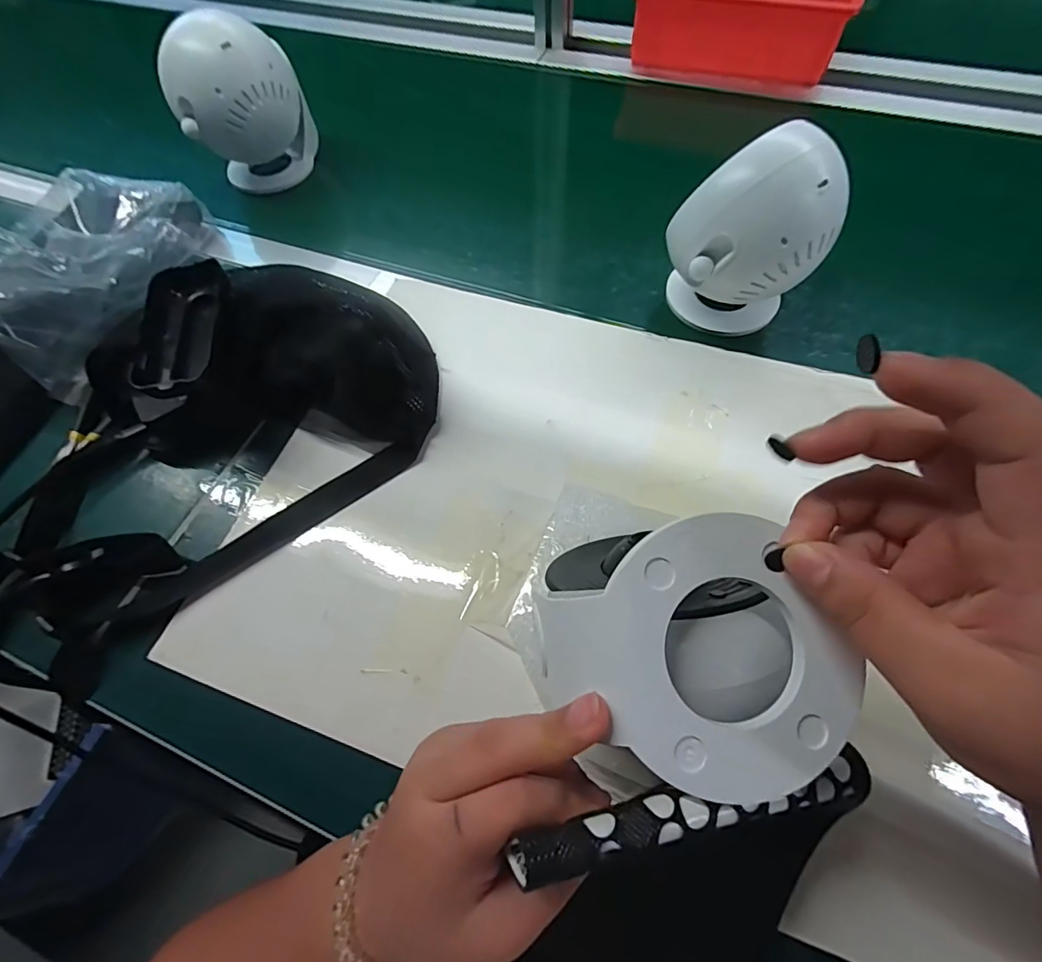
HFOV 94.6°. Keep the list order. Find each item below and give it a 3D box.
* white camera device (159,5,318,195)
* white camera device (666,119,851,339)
[{"bbox_3d":[-0.271,-0.364,0.472,0.095,0.126,0.087,1,61,-1],"label":"white camera device"},{"bbox_3d":[0.160,-0.166,0.349,0.097,0.124,0.087,30,65,14],"label":"white camera device"}]

